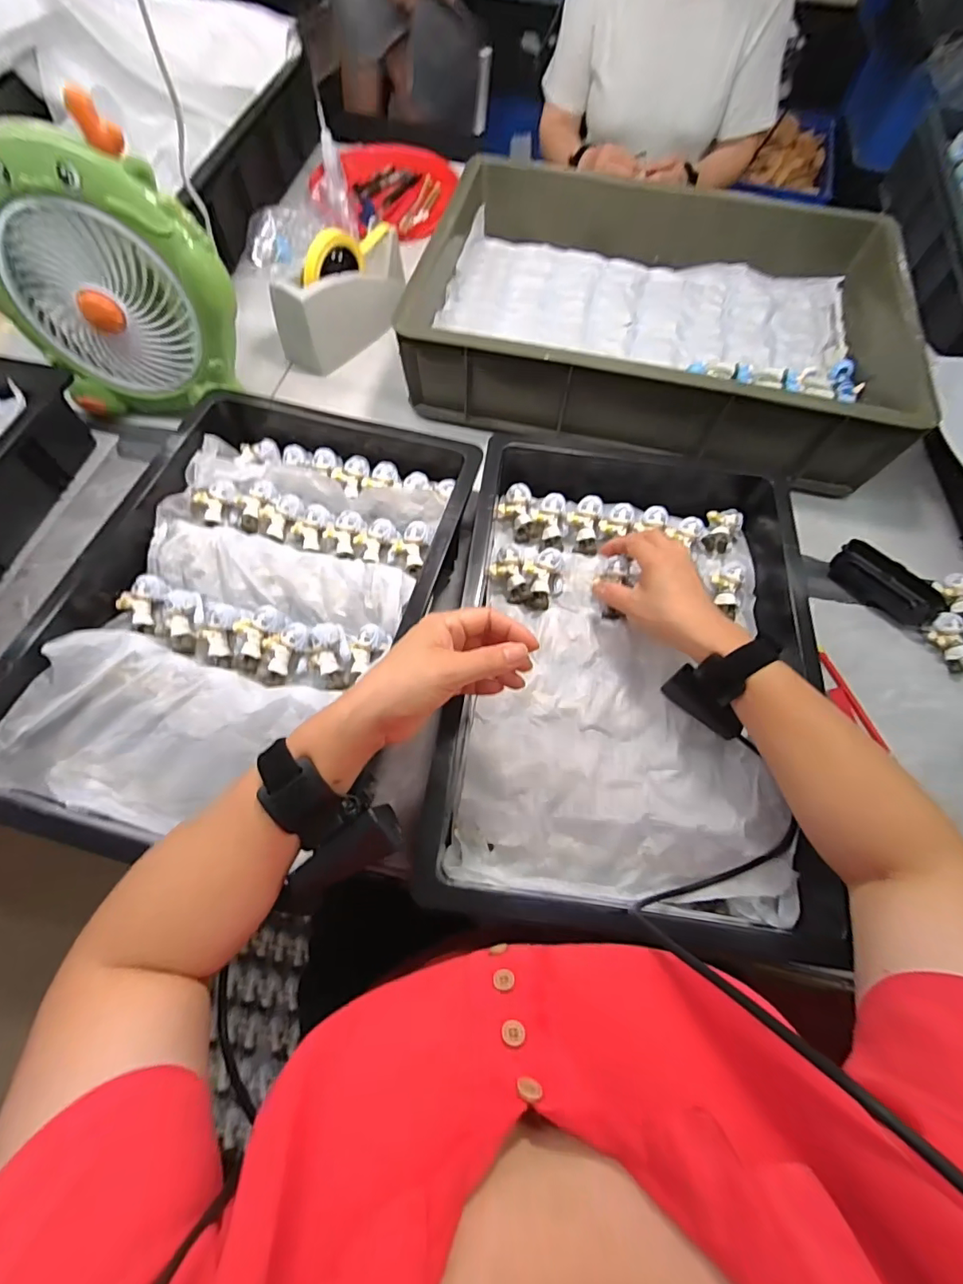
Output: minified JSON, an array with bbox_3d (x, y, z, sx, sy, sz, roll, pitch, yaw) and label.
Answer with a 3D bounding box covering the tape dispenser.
[{"bbox_3d":[-0.178,-0.467,0.662,0.061,0.124,0.200,40,70,15],"label":"tape dispenser"}]

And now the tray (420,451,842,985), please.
[{"bbox_3d":[0.137,-0.002,0.459,0.311,0.078,0.483,7,65,1],"label":"tray"}]

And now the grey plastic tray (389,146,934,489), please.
[{"bbox_3d":[0.225,-0.448,0.662,0.566,0.113,0.439,11,65,3],"label":"grey plastic tray"}]

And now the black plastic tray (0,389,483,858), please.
[{"bbox_3d":[-0.201,-0.049,0.465,0.319,0.061,0.469,15,65,5],"label":"black plastic tray"}]

